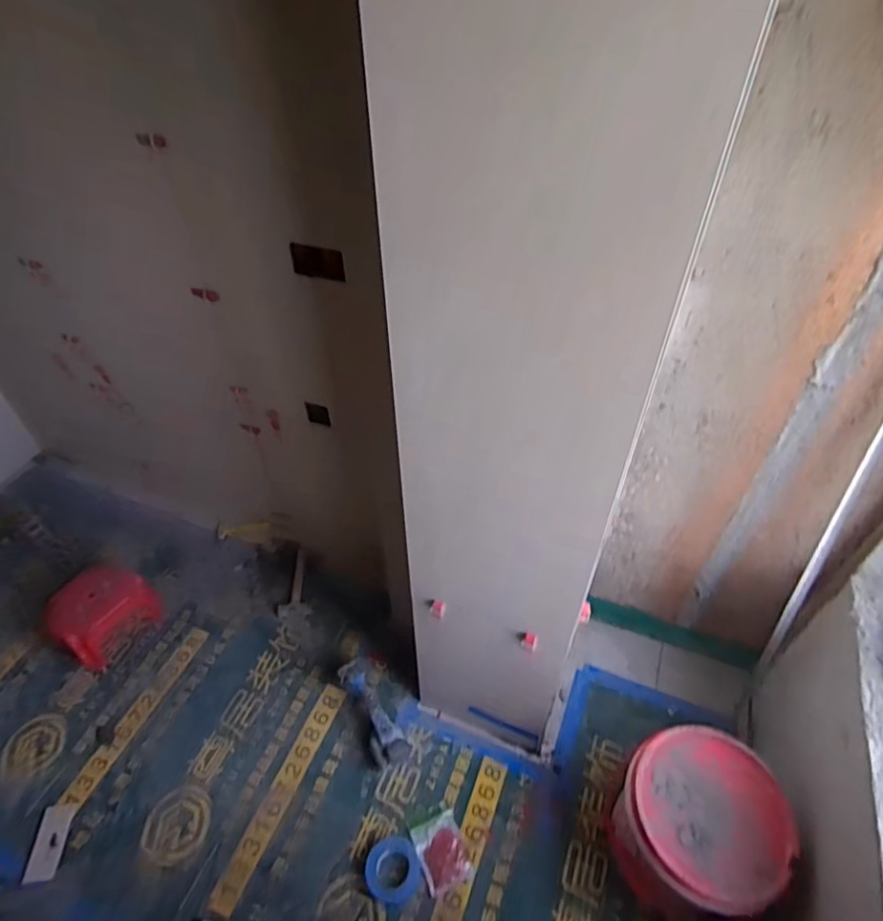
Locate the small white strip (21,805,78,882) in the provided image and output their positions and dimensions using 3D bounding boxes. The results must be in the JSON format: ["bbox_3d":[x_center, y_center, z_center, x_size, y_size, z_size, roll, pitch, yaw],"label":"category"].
[{"bbox_3d":[-0.916,0.894,1.322,0.062,0.010,0.152,8,43,-16],"label":"small white strip"}]

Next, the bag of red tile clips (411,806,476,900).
[{"bbox_3d":[0.001,0.923,1.338,0.112,0.028,0.149,-18,48,-15],"label":"bag of red tile clips"}]

